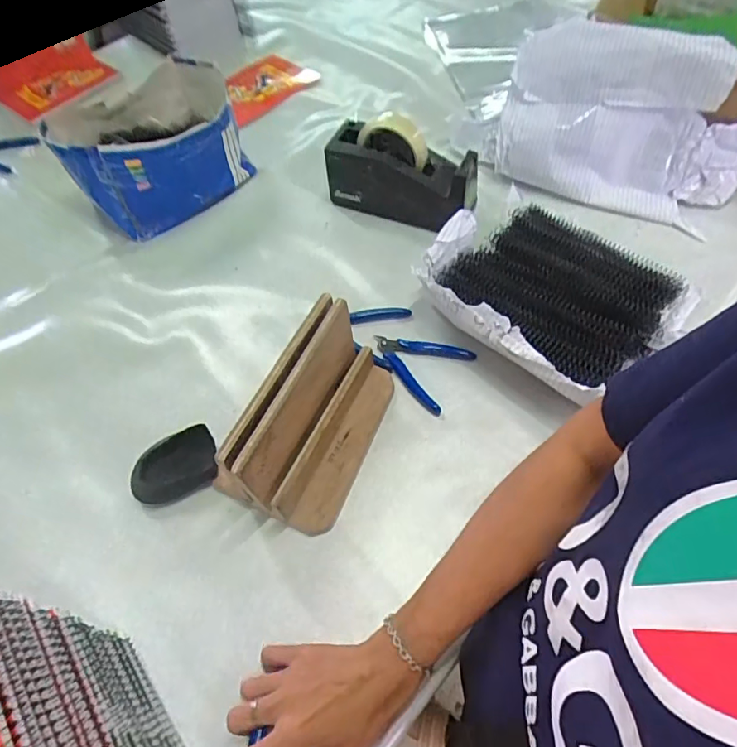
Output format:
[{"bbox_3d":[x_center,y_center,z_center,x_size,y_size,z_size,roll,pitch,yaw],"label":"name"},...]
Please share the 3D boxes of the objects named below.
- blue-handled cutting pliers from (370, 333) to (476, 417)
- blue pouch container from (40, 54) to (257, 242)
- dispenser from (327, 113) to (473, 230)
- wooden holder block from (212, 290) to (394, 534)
[{"bbox_3d":[0.056,-0.015,0.584,0.112,0.009,0.087,31,65,20],"label":"blue-handled cutting pliers"},{"bbox_3d":[-0.306,-0.333,0.720,0.252,0.133,0.198,-35,65,-17],"label":"blue pouch container"},{"bbox_3d":[0.046,-0.272,0.675,0.202,0.111,0.077,15,61,12],"label":"dispenser"},{"bbox_3d":[-0.049,0.043,0.494,0.107,0.117,0.201,26,64,18],"label":"wooden holder block"}]

